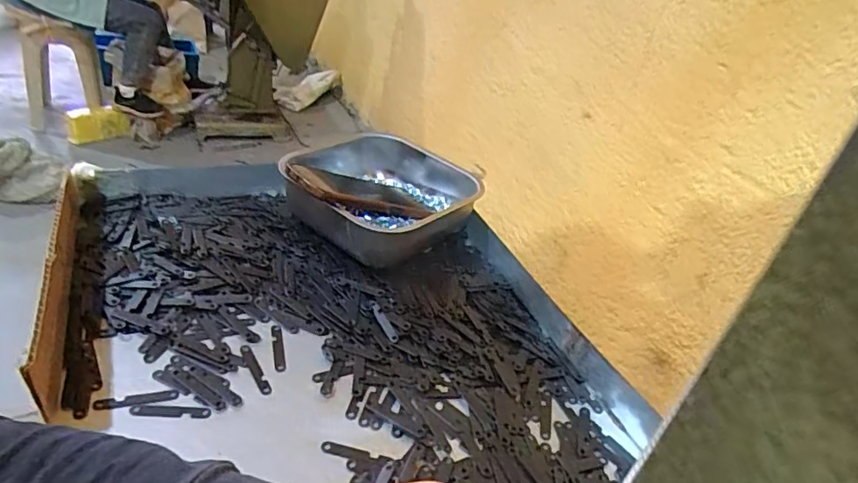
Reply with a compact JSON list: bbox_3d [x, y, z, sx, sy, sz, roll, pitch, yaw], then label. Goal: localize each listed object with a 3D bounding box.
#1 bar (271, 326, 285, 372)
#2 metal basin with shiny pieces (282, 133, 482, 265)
[{"bbox_3d":[-0.124,0.085,0.444,0.009,0.004,0.052,-4,35,-17],"label":"bar"},{"bbox_3d":[-0.055,-0.051,0.597,0.189,0.079,0.191,-17,41,-39],"label":"metal basin with shiny pieces"}]

